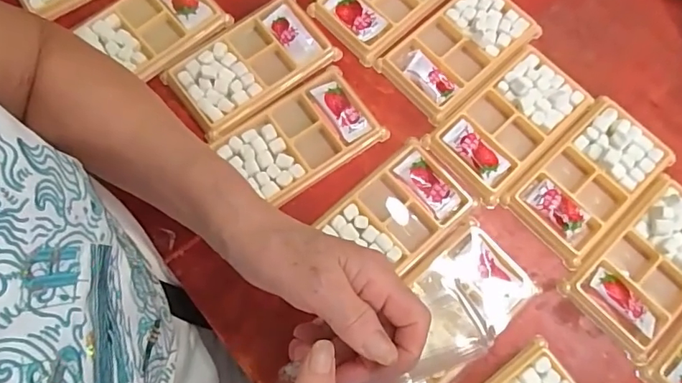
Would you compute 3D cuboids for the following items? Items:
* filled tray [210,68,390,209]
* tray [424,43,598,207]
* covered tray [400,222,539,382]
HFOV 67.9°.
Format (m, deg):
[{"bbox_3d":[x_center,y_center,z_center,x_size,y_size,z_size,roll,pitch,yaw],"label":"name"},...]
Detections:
[{"bbox_3d":[-0.032,-0.044,0.426,0.120,0.014,0.075,-34,77,-12],"label":"filled tray"},{"bbox_3d":[0.145,-0.058,0.429,0.139,0.014,0.082,-41,78,-13],"label":"tray"},{"bbox_3d":[0.081,0.092,0.384,0.136,0.010,0.074,-41,78,-13],"label":"covered tray"}]

